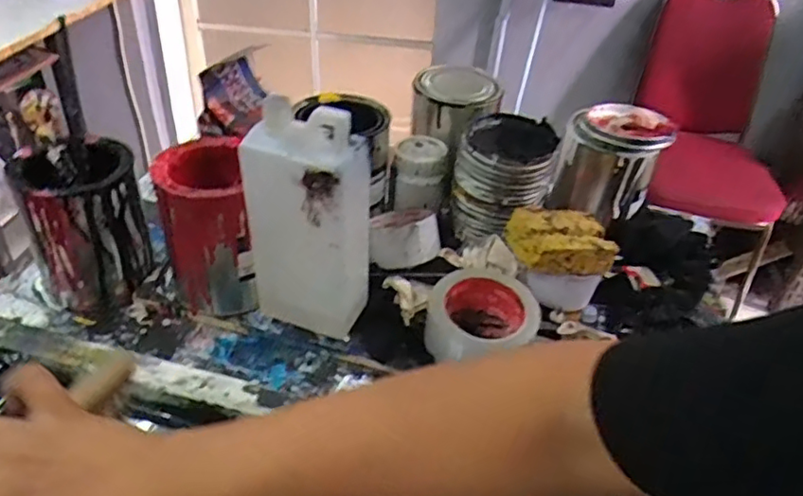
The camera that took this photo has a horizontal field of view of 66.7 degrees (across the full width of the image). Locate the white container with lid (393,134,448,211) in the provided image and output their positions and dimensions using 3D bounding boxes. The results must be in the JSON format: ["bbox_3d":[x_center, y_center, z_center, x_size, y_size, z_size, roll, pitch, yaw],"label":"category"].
[{"bbox_3d":[0.022,-0.084,0.723,0.061,0.088,0.070,9,25,6],"label":"white container with lid"}]

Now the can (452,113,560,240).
[{"bbox_3d":[0.113,-0.082,0.695,0.104,0.118,0.104,10,37,6],"label":"can"}]

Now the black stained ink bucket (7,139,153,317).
[{"bbox_3d":[-0.312,-0.023,0.610,0.097,0.138,0.097,-26,47,-34],"label":"black stained ink bucket"}]

